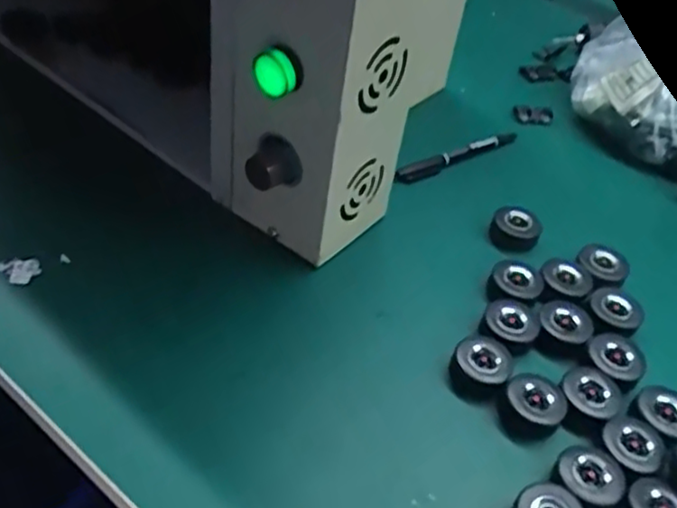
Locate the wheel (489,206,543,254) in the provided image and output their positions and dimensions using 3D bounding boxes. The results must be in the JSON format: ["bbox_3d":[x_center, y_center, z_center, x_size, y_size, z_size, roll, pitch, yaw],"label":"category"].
[{"bbox_3d":[0.140,-0.020,0.544,0.037,0.023,0.037,4,45,-4],"label":"wheel"}]

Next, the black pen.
[{"bbox_3d":[0.109,-0.086,0.614,0.142,0.013,0.014,-23,52,-26],"label":"black pen"}]

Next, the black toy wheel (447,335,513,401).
[{"bbox_3d":[0.091,0.073,0.444,0.036,0.023,0.033,30,49,22],"label":"black toy wheel"}]

